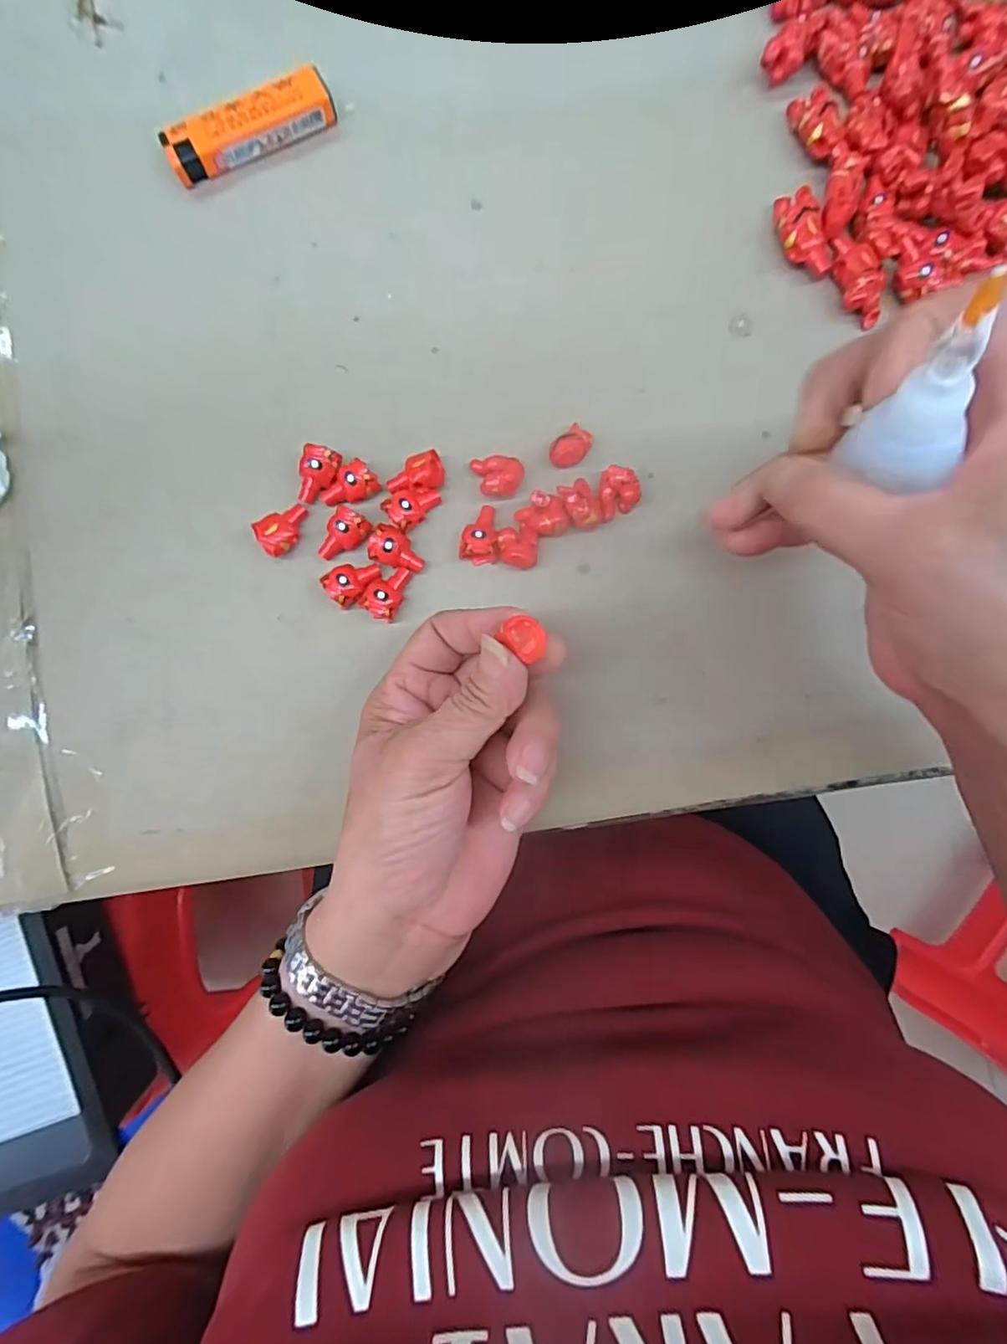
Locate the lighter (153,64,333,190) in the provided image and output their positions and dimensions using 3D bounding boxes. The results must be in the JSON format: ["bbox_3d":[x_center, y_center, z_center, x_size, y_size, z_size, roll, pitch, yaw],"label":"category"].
[{"bbox_3d":[-0.119,-0.256,0.271,0.080,0.013,0.019,-28,89,0],"label":"lighter"}]

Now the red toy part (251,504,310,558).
[{"bbox_3d":[-0.098,-0.064,0.260,0.016,0.015,0.025,42,89,1],"label":"red toy part"}]

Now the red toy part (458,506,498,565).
[{"bbox_3d":[-0.010,-0.063,0.262,0.016,0.014,0.027,7,89,1],"label":"red toy part"}]

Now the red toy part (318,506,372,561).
[{"bbox_3d":[-0.072,-0.060,0.261,0.016,0.011,0.024,36,89,1],"label":"red toy part"}]

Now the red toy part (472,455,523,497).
[{"bbox_3d":[-0.002,-0.089,0.265,0.022,0.015,0.019,-10,89,0],"label":"red toy part"}]

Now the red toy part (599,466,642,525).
[{"bbox_3d":[0.052,-0.080,0.261,0.017,0.013,0.022,7,89,1],"label":"red toy part"}]

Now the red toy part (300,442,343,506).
[{"bbox_3d":[-0.084,-0.088,0.261,0.015,0.011,0.025,22,89,1],"label":"red toy part"}]

